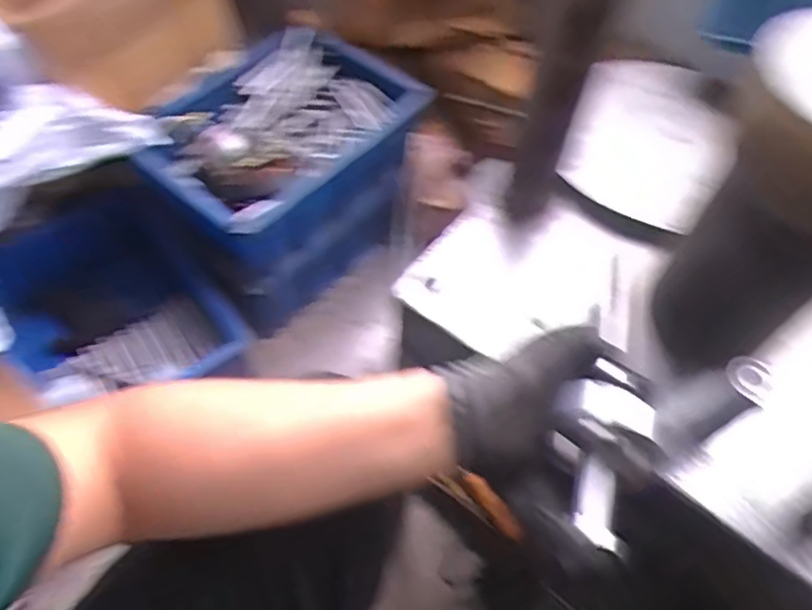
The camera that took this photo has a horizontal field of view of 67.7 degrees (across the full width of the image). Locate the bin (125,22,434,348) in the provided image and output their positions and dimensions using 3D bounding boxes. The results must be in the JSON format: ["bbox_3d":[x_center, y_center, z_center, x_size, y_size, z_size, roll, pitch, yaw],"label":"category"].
[{"bbox_3d":[-0.199,-0.232,1.050,0.422,0.260,0.311,-40,66,-23],"label":"bin"}]

